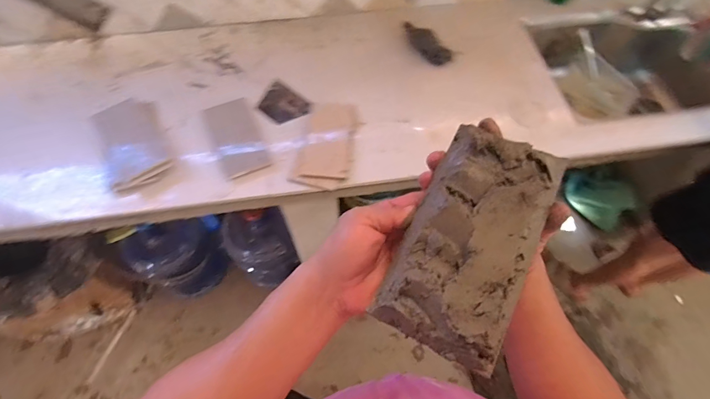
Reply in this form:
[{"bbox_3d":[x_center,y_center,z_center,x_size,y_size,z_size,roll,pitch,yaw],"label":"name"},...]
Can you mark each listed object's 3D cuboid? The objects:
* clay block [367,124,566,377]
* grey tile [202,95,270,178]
[{"bbox_3d":[0.096,0.028,0.293,0.096,0.039,0.182,26,66,13],"label":"clay block"},{"bbox_3d":[-0.263,-0.143,0.800,0.096,0.013,0.206,-23,65,-11],"label":"grey tile"}]

